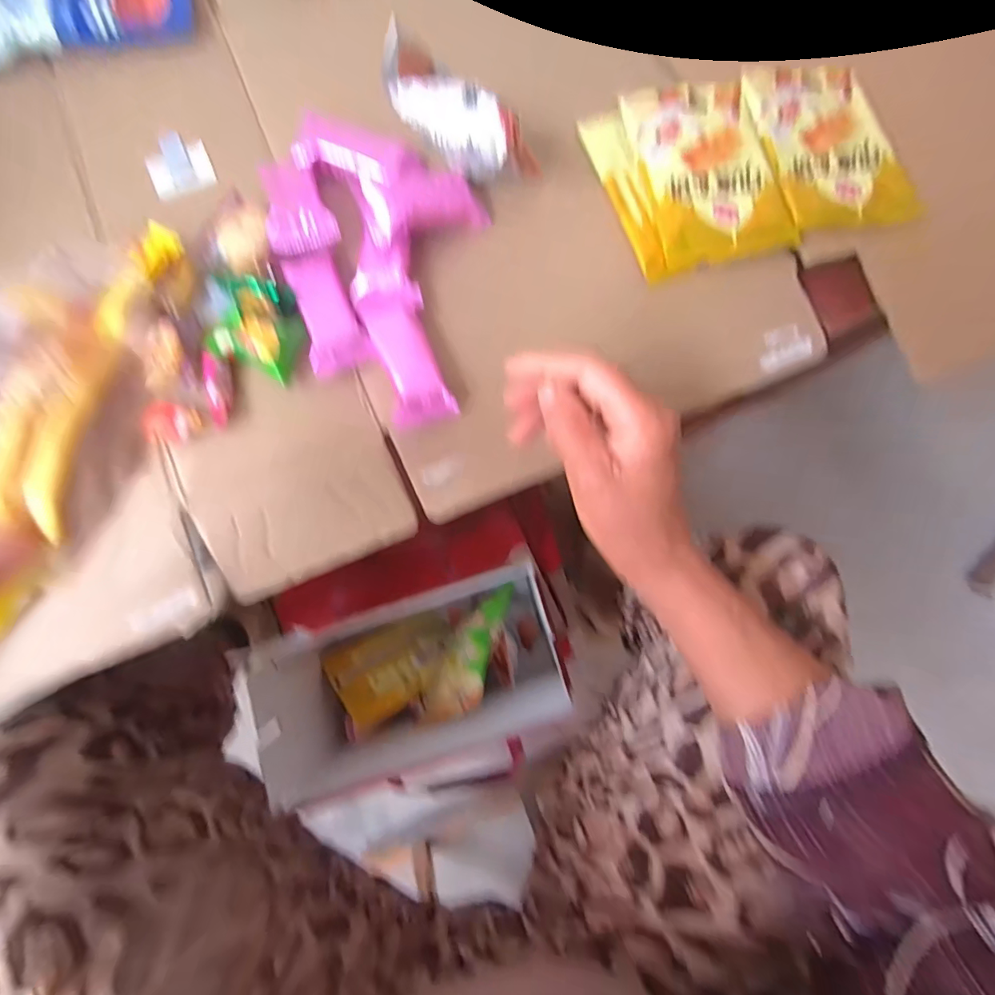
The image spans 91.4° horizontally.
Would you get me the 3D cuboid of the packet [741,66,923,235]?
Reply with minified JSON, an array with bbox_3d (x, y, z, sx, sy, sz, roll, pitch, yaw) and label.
[{"bbox_3d":[0.260,-0.281,0.385,0.105,0.014,0.152,-15,77,-5],"label":"packet"}]

